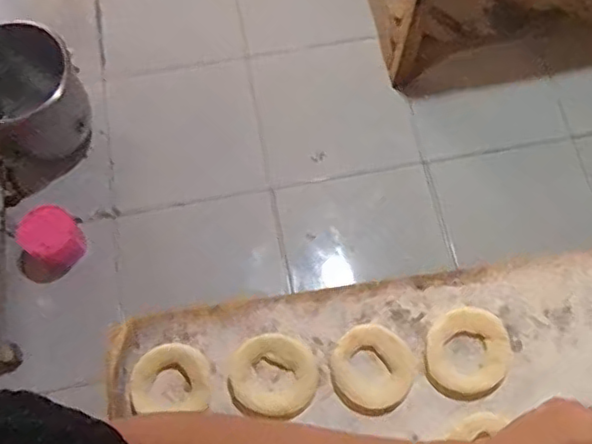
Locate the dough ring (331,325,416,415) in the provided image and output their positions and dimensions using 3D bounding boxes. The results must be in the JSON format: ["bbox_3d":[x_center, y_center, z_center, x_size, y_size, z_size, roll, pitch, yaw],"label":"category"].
[{"bbox_3d":[0.062,0.120,0.509,0.065,0.013,0.067,-36,73,-11],"label":"dough ring"}]

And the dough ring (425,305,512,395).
[{"bbox_3d":[0.141,0.105,0.507,0.070,0.013,0.065,0,70,1],"label":"dough ring"}]

